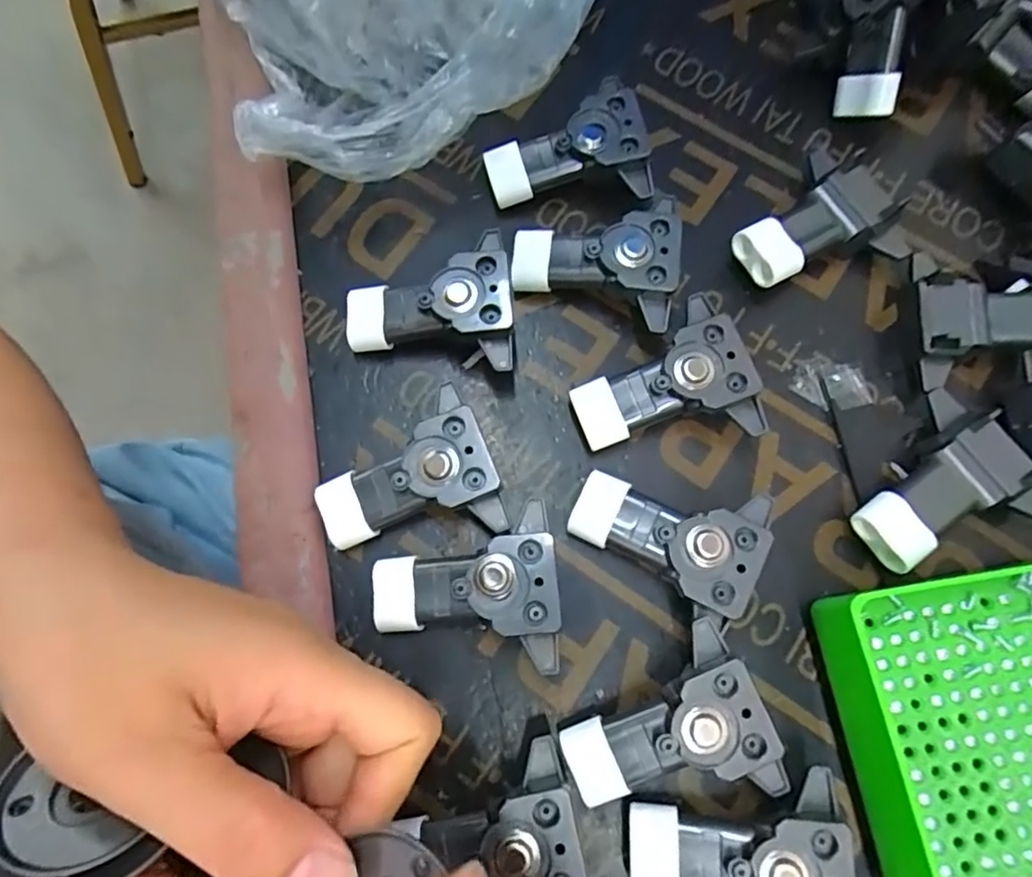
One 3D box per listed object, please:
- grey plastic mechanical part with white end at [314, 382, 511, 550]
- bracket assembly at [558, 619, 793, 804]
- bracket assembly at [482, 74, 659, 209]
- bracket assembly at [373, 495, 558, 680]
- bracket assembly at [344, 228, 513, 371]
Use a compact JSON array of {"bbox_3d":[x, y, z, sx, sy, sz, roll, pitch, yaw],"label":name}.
[{"bbox_3d":[-0.040,0.017,0.223,0.063,0.027,0.048,-19,76,-5],"label":"grey plastic mechanical part with white end"},{"bbox_3d":[0.049,0.099,0.202,0.063,0.029,0.053,-23,77,-6],"label":"bracket assembly"},{"bbox_3d":[0.020,-0.120,0.258,0.066,0.020,0.047,-13,71,14],"label":"bracket assembly"},{"bbox_3d":[-0.018,0.054,0.216,0.063,0.027,0.053,-6,76,-1],"label":"bracket assembly"},{"bbox_3d":[-0.034,-0.048,0.240,0.064,0.028,0.047,-5,76,-1],"label":"bracket assembly"}]

